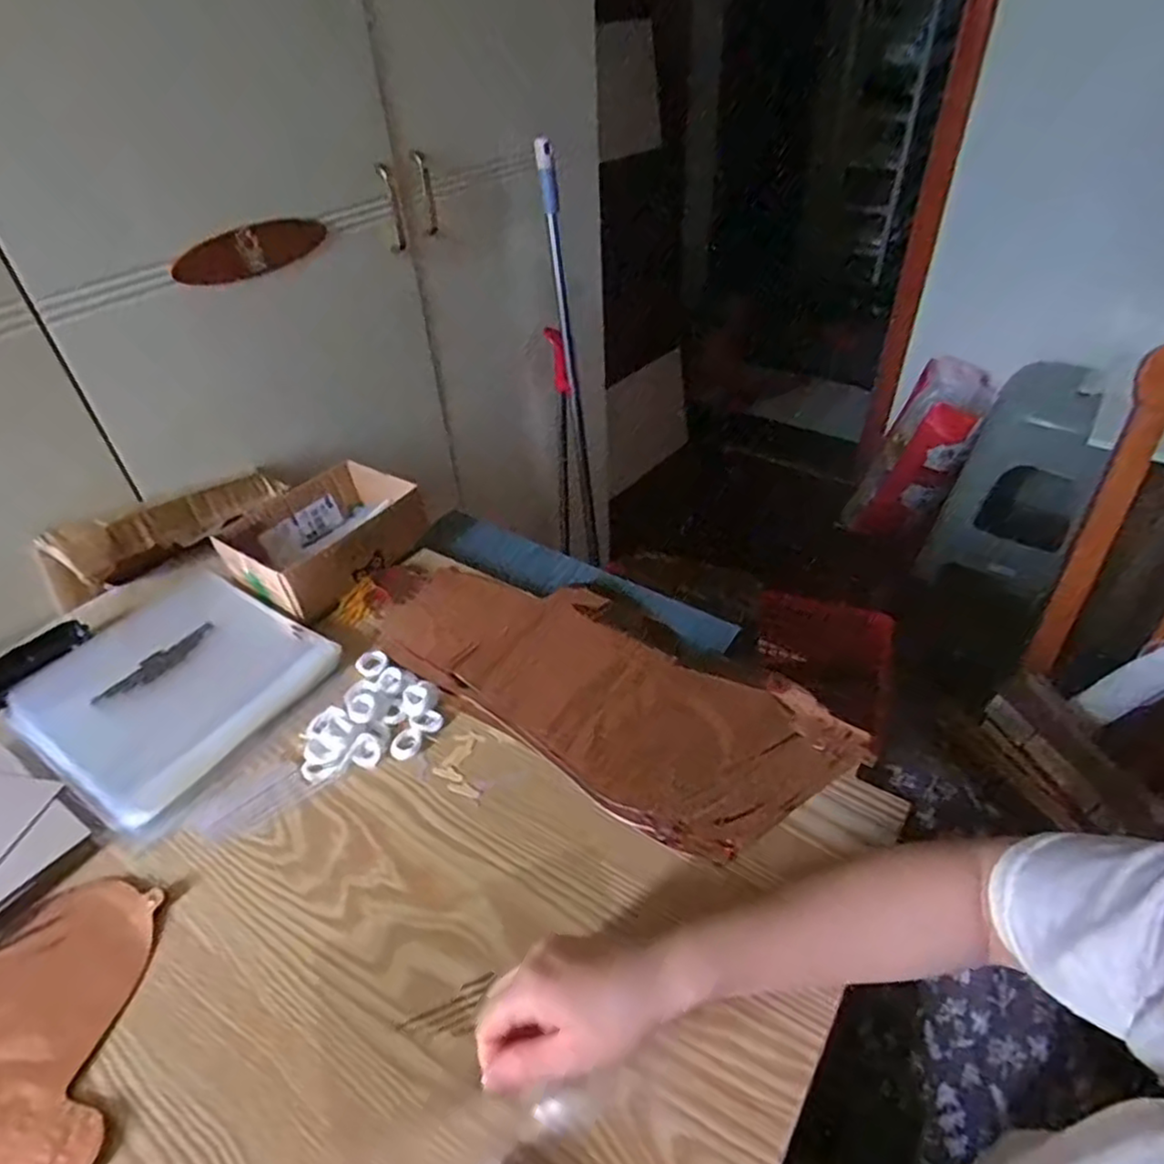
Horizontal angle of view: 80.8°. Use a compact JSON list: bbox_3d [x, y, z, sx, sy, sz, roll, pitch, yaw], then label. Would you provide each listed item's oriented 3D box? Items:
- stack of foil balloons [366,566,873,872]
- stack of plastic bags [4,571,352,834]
[{"bbox_3d":[0.009,0.088,0.611,0.427,0.016,0.185,22,47,26],"label":"stack of foil balloons"},{"bbox_3d":[-0.372,0.089,0.625,0.221,0.025,0.214,23,48,26],"label":"stack of plastic bags"}]

